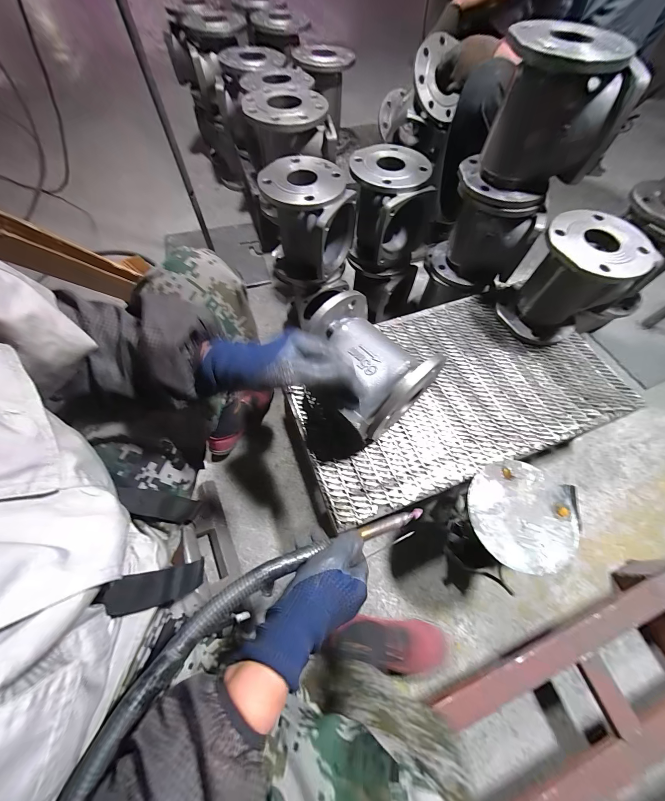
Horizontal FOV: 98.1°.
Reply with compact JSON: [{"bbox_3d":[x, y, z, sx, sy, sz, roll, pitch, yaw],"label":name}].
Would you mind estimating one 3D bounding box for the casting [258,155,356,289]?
[{"bbox_3d":[-0.062,-0.408,0.685,0.193,0.208,0.162,35,67,13],"label":"casting"}]

